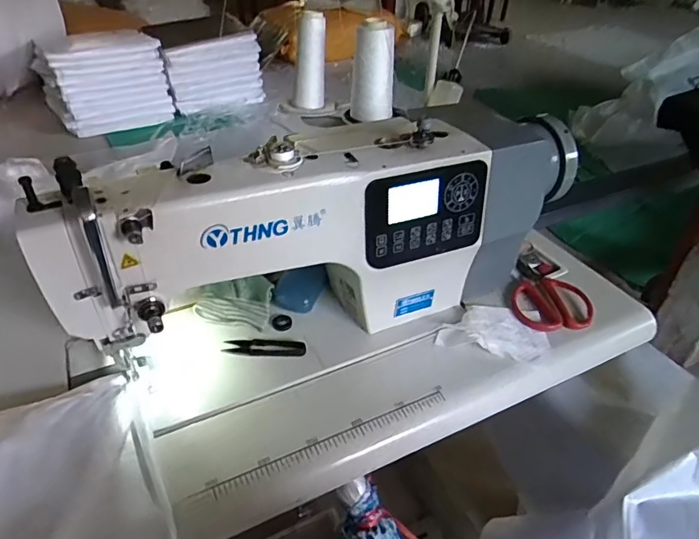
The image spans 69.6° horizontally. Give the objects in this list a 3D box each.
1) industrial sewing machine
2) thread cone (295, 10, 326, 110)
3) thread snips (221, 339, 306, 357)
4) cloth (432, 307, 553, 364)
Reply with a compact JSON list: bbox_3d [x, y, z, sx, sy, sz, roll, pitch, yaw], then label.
[{"bbox_3d":[-0.007,-0.034,0.582,0.596,0.248,0.143,-16,42,-22],"label":"industrial sewing machine"},{"bbox_3d":[-0.074,-0.387,0.936,0.061,0.156,0.051,-1,39,-5],"label":"thread cone"},{"bbox_3d":[-0.101,0.092,0.601,0.096,0.005,0.029,1,38,-2],"label":"thread snips"},{"bbox_3d":[0.183,0.076,0.636,0.131,0.022,0.080,11,39,10],"label":"cloth"}]

